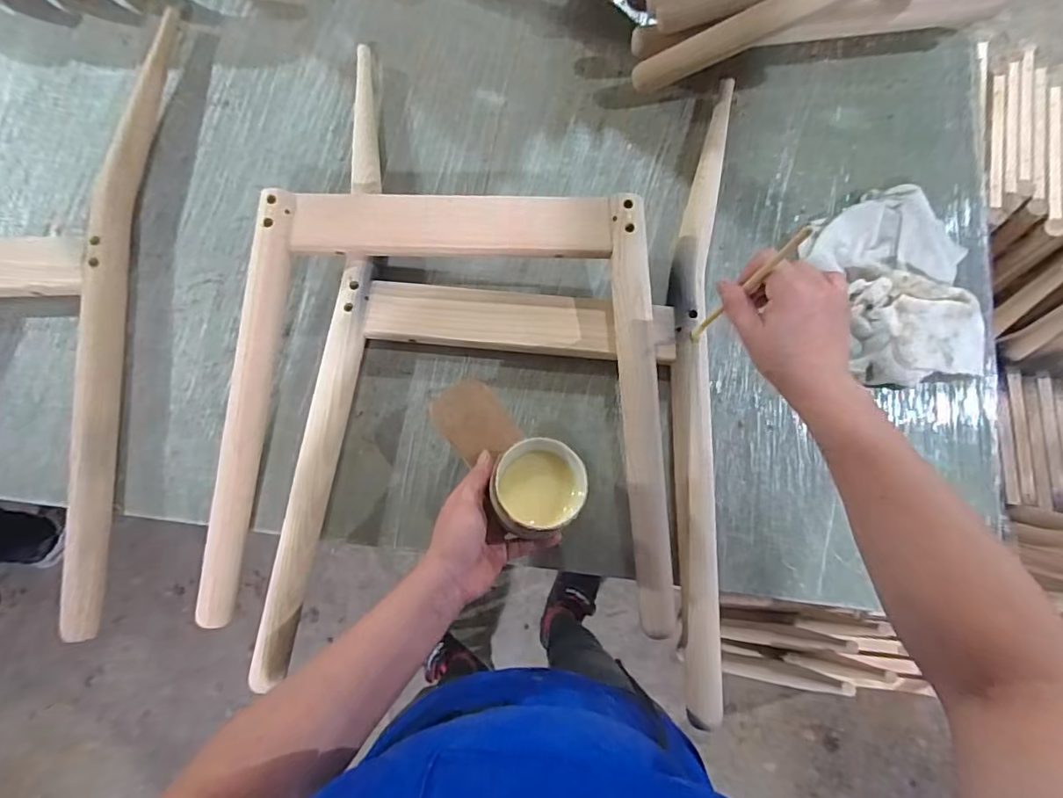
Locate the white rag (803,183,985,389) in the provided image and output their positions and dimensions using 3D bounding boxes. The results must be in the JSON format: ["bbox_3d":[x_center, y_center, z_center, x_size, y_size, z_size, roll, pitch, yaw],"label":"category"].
[{"bbox_3d":[0.396,-0.122,0.567,0.187,0.043,0.218,-19,79,-5],"label":"white rag"}]

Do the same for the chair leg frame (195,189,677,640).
[{"bbox_3d":[-0.075,-0.003,0.529,0.440,0.065,0.460,4,80,0],"label":"chair leg frame"}]

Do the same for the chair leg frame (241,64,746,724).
[{"bbox_3d":[-0.010,-0.048,0.550,0.427,0.043,0.661,4,80,0],"label":"chair leg frame"}]

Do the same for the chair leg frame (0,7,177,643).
[{"bbox_3d":[-0.629,-0.112,0.547,0.438,0.078,0.673,-3,80,-1],"label":"chair leg frame"}]

